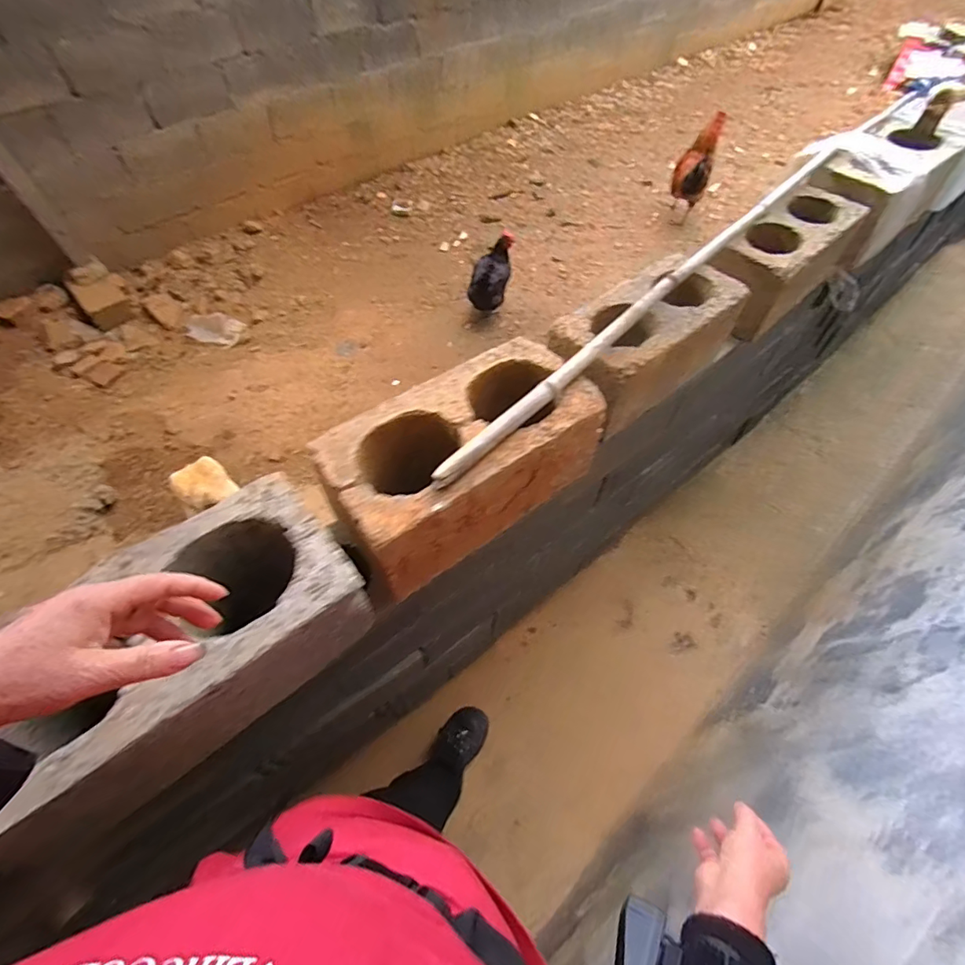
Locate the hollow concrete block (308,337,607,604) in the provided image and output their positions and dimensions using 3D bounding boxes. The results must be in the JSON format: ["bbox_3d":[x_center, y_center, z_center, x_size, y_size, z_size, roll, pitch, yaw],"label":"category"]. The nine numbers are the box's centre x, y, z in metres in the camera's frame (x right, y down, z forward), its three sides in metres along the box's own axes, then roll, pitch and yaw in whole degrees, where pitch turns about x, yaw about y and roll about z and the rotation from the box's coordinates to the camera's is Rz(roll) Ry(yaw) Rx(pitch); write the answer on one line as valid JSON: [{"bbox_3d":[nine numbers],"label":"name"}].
[{"bbox_3d":[-0.021,-0.037,0.671,0.366,0.174,0.196,-33,69,-18],"label":"hollow concrete block"}]

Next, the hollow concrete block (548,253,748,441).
[{"bbox_3d":[0.277,-0.248,0.828,0.332,0.146,0.174,-35,70,-19],"label":"hollow concrete block"}]

